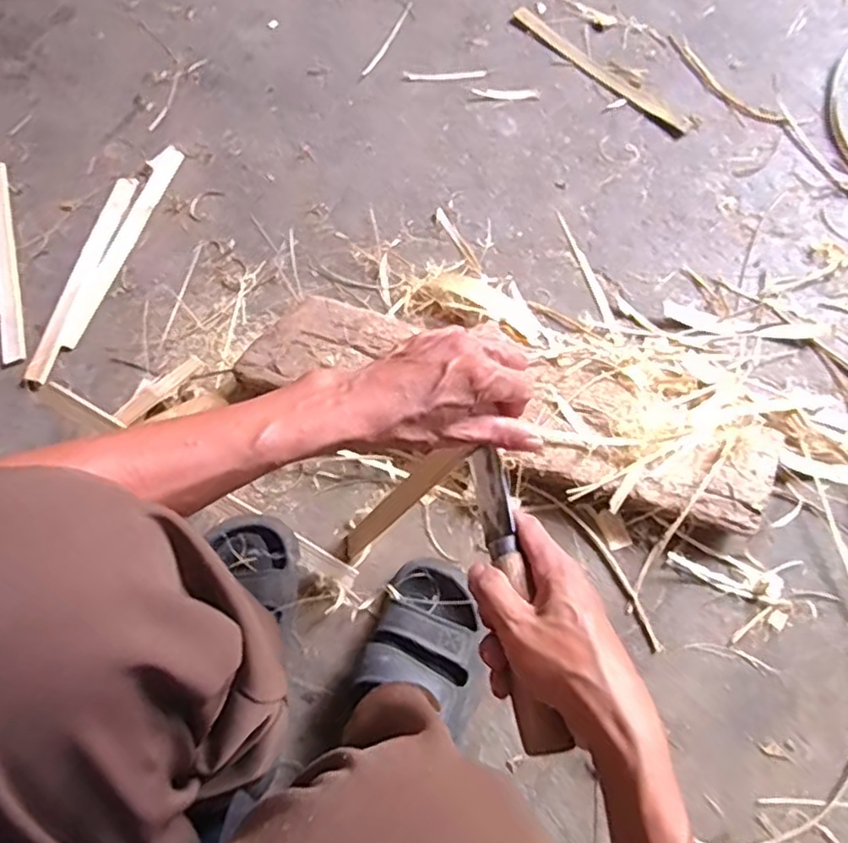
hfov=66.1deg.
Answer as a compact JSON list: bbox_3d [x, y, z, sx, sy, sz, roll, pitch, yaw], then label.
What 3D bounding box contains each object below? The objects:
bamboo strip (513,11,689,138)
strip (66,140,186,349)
[{"bbox_3d":[0.240,-0.484,0.893,0.026,0.005,0.308,-41,74,-12],"label":"bamboo strip"},{"bbox_3d":[-0.384,-0.228,0.822,0.032,0.010,0.302,17,71,8],"label":"strip"}]

